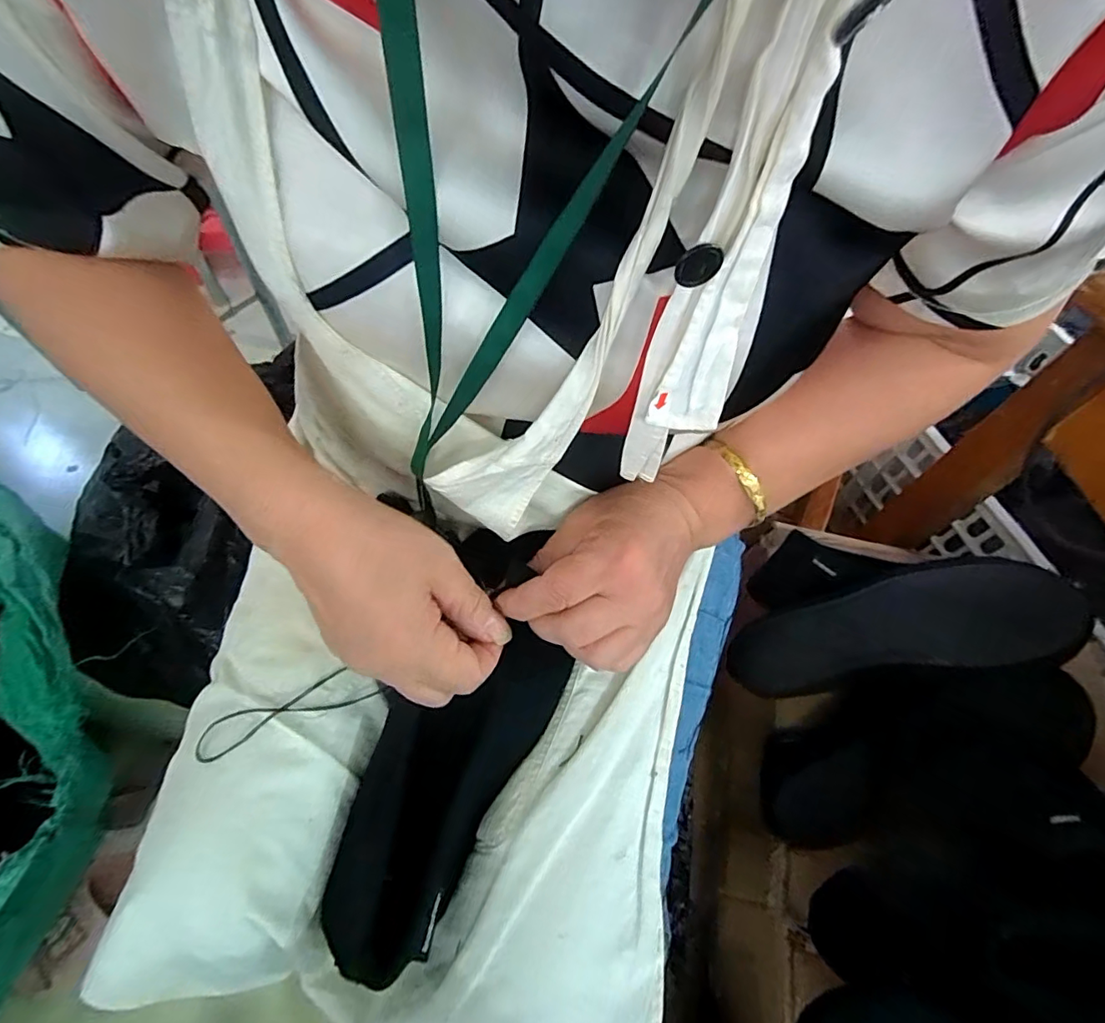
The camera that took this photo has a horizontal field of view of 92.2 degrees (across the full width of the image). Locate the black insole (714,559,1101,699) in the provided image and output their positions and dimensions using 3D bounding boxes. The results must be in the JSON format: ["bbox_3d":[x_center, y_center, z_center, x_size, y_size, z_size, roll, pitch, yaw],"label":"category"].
[{"bbox_3d":[0.278,0.097,0.441,0.252,0.022,0.080,-16,58,15],"label":"black insole"}]

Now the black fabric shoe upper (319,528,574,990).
[{"bbox_3d":[-0.056,0.121,0.299,0.092,0.055,0.226,21,73,9],"label":"black fabric shoe upper"}]

